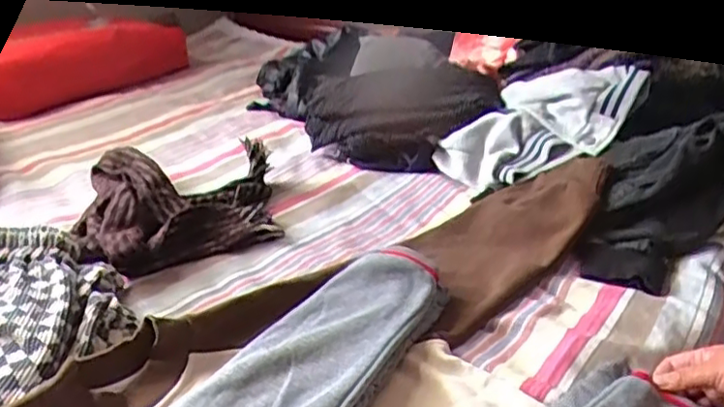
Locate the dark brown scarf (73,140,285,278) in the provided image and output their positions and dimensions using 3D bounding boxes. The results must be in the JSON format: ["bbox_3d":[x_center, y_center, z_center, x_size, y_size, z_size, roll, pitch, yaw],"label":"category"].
[{"bbox_3d":[-0.255,-0.013,0.869,0.256,0.067,0.272,-8,27,-10],"label":"dark brown scarf"}]

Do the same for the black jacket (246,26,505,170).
[{"bbox_3d":[0.003,-0.234,1.180,0.310,0.159,0.541,-16,30,-27],"label":"black jacket"}]

